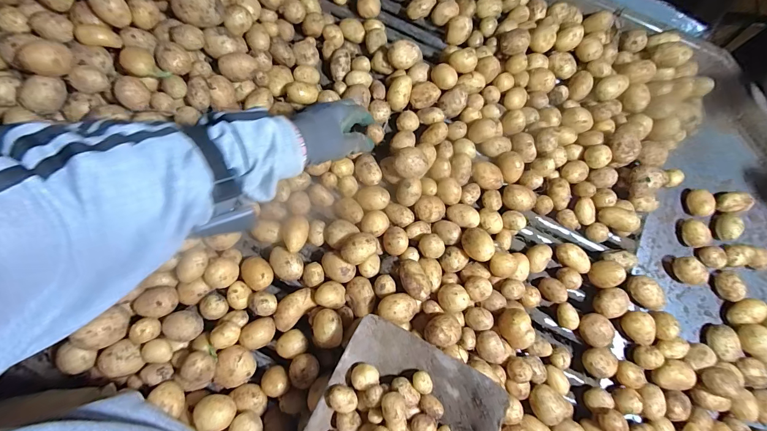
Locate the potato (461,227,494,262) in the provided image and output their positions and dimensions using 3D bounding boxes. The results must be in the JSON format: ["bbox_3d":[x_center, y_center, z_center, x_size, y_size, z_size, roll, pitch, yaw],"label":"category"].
[{"bbox_3d":[0.139,0.045,0.512,0.037,0.039,0.053,-24,75,-8],"label":"potato"}]

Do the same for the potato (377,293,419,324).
[{"bbox_3d":[0.020,0.132,0.481,0.054,0.029,0.039,-14,73,-5],"label":"potato"}]

